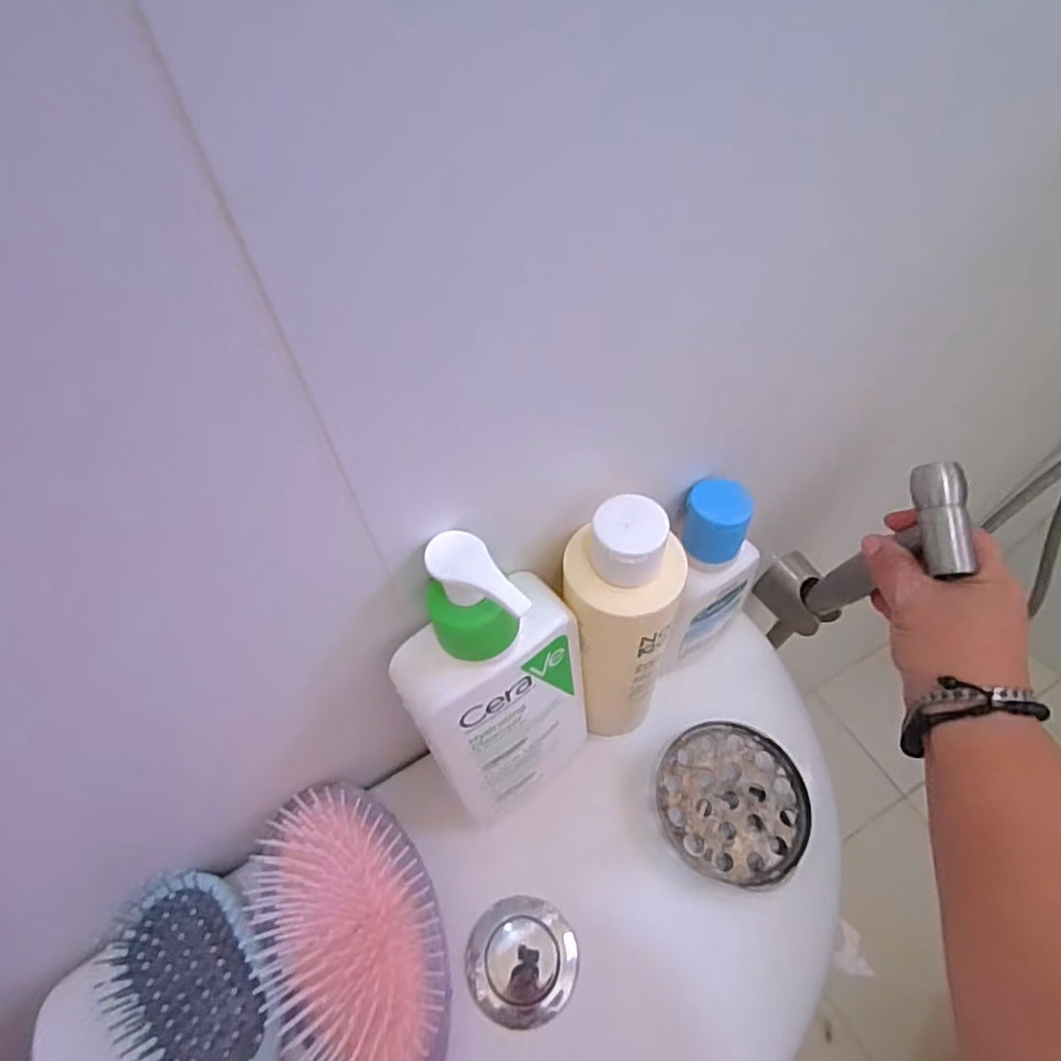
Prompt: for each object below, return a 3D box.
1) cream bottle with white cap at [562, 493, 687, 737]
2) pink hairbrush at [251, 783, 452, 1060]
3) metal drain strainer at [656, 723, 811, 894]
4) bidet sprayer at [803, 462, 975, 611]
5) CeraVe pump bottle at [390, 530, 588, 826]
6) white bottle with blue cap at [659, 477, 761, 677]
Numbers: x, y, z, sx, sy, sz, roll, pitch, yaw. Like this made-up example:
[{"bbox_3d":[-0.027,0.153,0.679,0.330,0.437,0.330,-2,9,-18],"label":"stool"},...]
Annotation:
[{"bbox_3d":[0.038,0.045,0.276,0.044,0.142,0.040,-1,56,1],"label":"cream bottle with white cap"},{"bbox_3d":[-0.052,0.203,0.247,0.067,0.039,0.207,-25,59,-14],"label":"pink hairbrush"},{"bbox_3d":[0.097,0.131,0.309,0.069,0.016,0.069,-1,56,1],"label":"metal drain strainer"},{"bbox_3d":[0.201,0.015,0.366,0.029,0.133,0.052,-16,70,-9],"label":"bidet sprayer"},{"bbox_3d":[-0.013,0.070,0.265,0.070,0.165,0.051,-38,63,-21],"label":"CeraVe pump bottle"},{"bbox_3d":[0.085,0.025,0.316,0.061,0.117,0.036,-32,61,-18],"label":"white bottle with blue cap"}]

